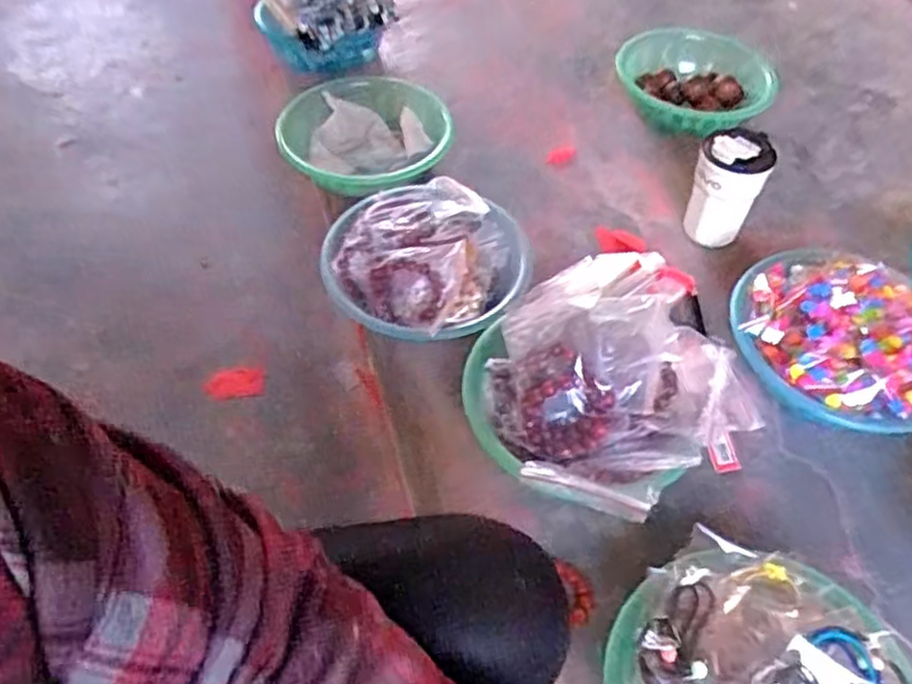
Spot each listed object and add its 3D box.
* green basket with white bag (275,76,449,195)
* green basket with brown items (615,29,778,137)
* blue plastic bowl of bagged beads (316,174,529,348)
[{"bbox_3d":[-0.124,-0.274,1.030,0.251,0.097,0.221,32,57,21],"label":"green basket with white bag"},{"bbox_3d":[0.359,-0.387,1.104,0.232,0.066,0.211,10,51,5],"label":"green basket with brown items"},{"bbox_3d":[-0.033,-0.097,0.850,0.235,0.080,0.236,15,52,9],"label":"blue plastic bowl of bagged beads"}]

